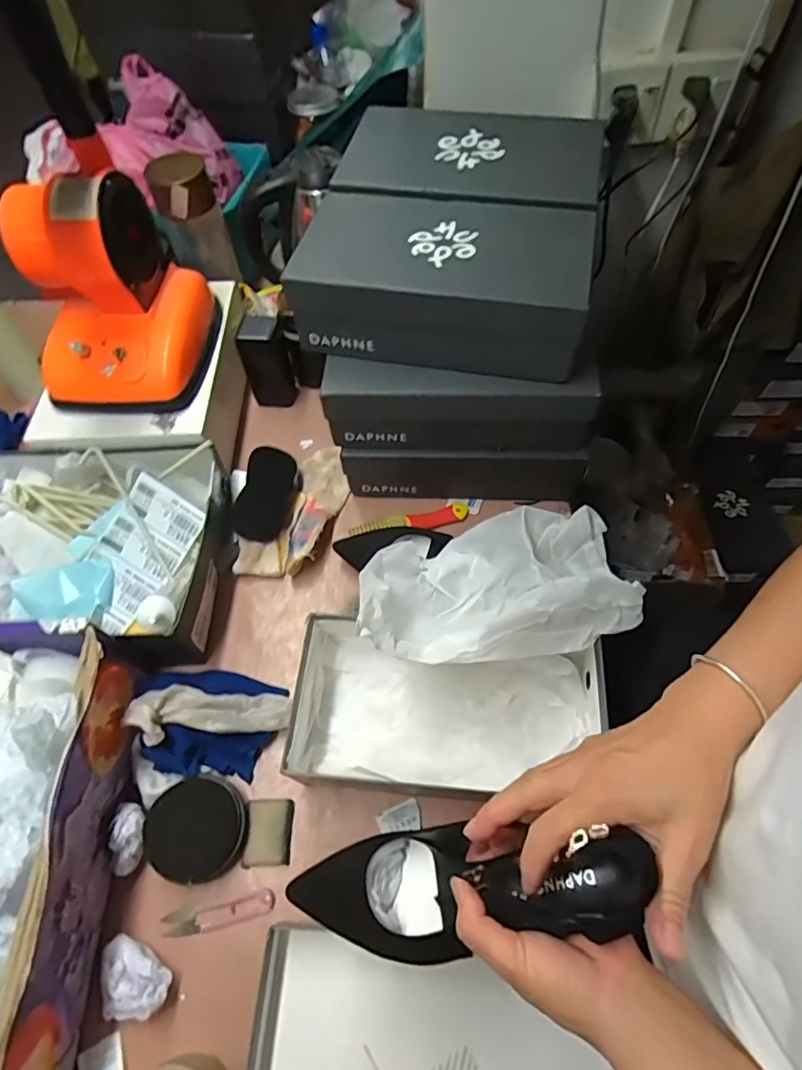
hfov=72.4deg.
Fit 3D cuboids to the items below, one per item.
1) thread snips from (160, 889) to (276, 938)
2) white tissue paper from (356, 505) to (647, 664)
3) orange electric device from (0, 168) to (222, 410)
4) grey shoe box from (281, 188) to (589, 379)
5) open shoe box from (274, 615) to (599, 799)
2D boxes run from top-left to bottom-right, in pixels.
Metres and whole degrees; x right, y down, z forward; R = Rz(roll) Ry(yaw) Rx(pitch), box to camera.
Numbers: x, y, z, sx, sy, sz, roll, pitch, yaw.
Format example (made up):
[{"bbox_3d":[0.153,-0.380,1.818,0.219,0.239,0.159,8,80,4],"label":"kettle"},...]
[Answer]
[{"bbox_3d":[-0.170,0.353,0.510,0.102,0.004,0.020,-12,60,-5],"label":"thread snips"},{"bbox_3d":[0.099,0.042,0.541,0.272,0.087,0.167,-4,60,0],"label":"white tissue paper"},{"bbox_3d":[-0.347,-0.288,0.644,0.173,0.196,0.198,-2,60,1],"label":"orange electric device"},{"bbox_3d":[0.047,-0.277,0.586,0.282,0.095,0.163,10,61,8],"label":"grey shoe box"},{"bbox_3d":[0.044,0.177,0.563,0.305,0.079,0.156,5,60,5],"label":"open shoe box"}]

